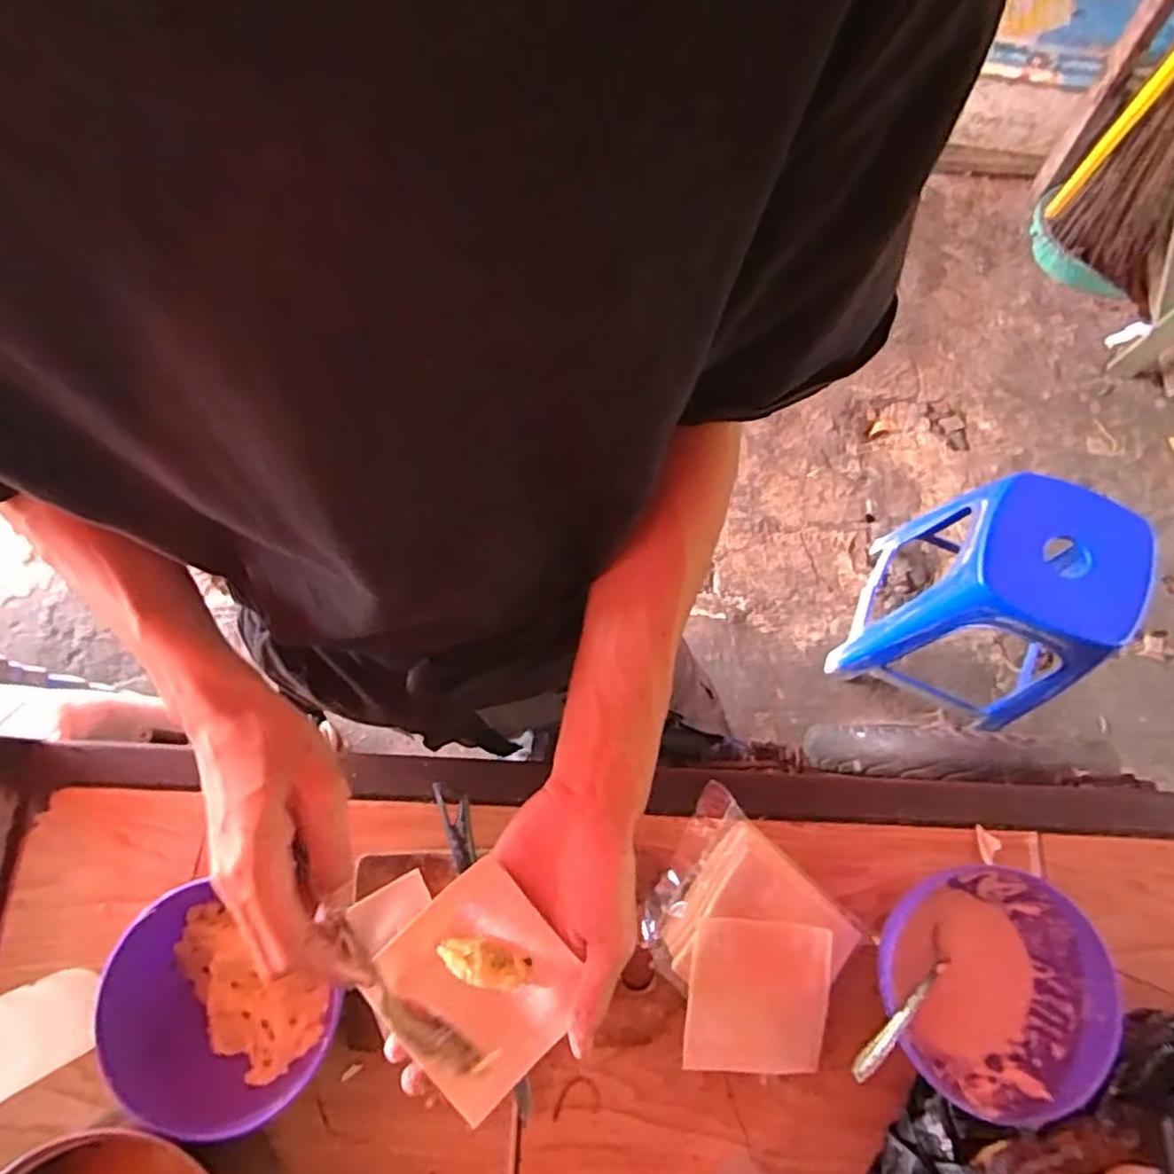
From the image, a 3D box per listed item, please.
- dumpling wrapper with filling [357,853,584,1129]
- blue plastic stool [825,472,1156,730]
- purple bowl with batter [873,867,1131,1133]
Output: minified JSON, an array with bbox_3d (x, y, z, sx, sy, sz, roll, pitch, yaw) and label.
[{"bbox_3d":[-0.060,0.222,0.392,0.097,0.017,0.099,-41,78,-12],"label":"dumpling wrapper with filling"},{"bbox_3d":[0.693,0.026,1.247,0.293,0.399,0.328,26,75,7],"label":"blue plastic stool"},{"bbox_3d":[0.278,0.281,0.506,0.144,0.079,0.147,0,73,-1],"label":"purple bowl with batter"}]

